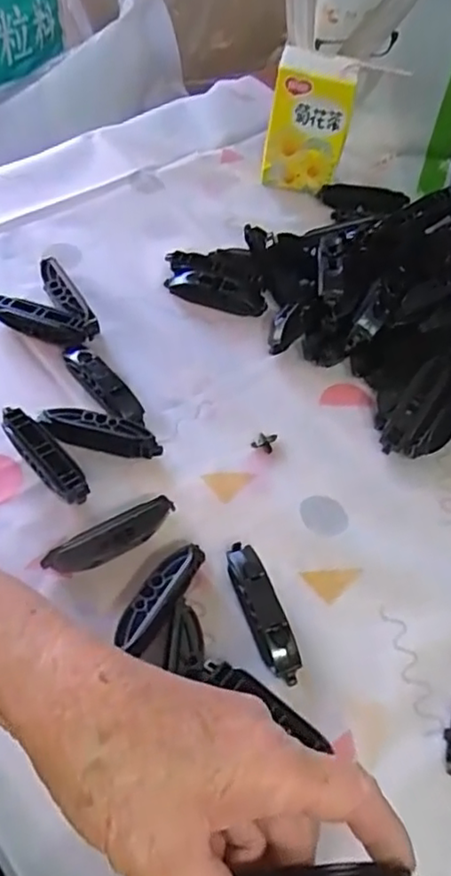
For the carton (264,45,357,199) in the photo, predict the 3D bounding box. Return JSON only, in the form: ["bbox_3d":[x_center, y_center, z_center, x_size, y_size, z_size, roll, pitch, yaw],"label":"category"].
[{"bbox_3d":[0.075,-0.282,0.566,0.069,0.103,0.047,15,55,4],"label":"carton"}]

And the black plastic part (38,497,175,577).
[{"bbox_3d":[-0.066,0.059,0.376,0.080,0.015,0.021,-28,62,-22],"label":"black plastic part"}]

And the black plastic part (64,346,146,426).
[{"bbox_3d":[-0.083,-0.036,0.439,0.077,0.018,0.018,40,61,20],"label":"black plastic part"}]

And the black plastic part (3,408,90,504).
[{"bbox_3d":[-0.114,0.012,0.402,0.019,0.017,0.078,-36,66,-26],"label":"black plastic part"}]

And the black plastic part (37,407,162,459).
[{"bbox_3d":[-0.081,-0.004,0.418,0.078,0.017,0.022,9,55,0],"label":"black plastic part"}]

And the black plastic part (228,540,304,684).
[{"bbox_3d":[0.022,0.097,0.361,0.021,0.016,0.080,-18,59,-17],"label":"black plastic part"}]

